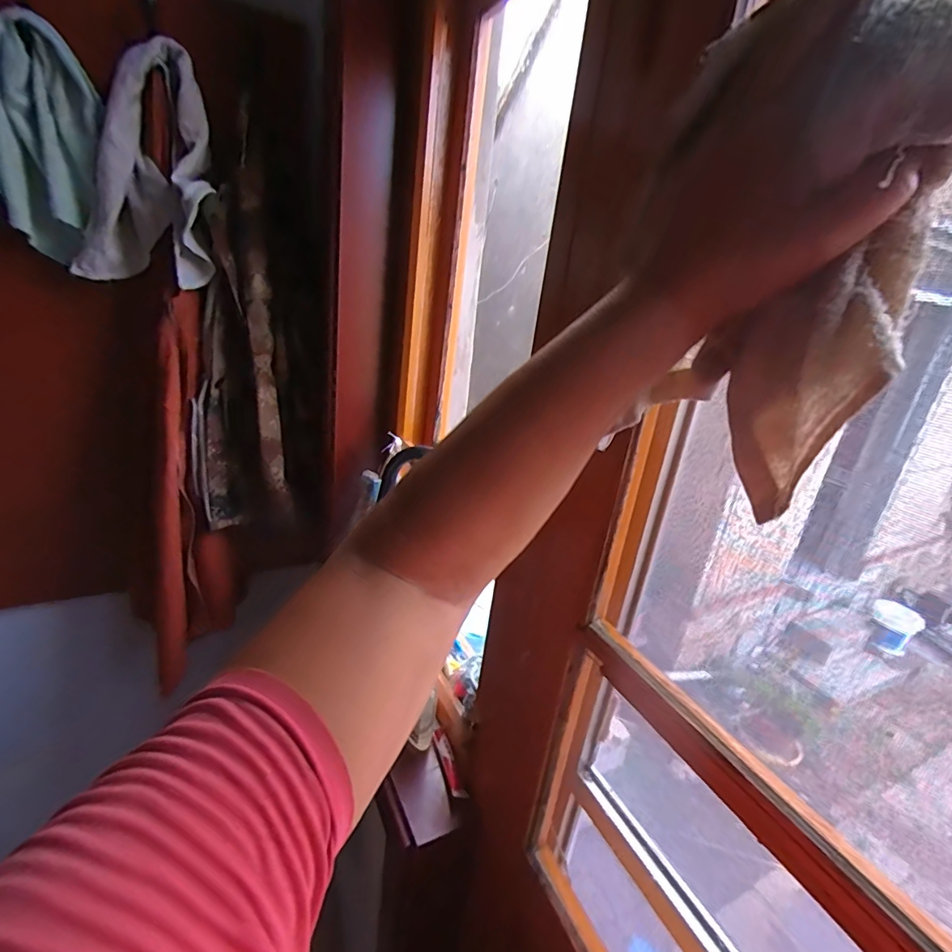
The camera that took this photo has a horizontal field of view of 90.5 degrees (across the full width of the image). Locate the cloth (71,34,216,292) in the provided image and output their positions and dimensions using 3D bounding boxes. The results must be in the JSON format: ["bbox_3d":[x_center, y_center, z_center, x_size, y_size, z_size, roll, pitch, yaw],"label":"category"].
[{"bbox_3d":[-0.535,-0.487,0.748,0.189,0.333,0.167,-8,25,-34],"label":"cloth"}]

